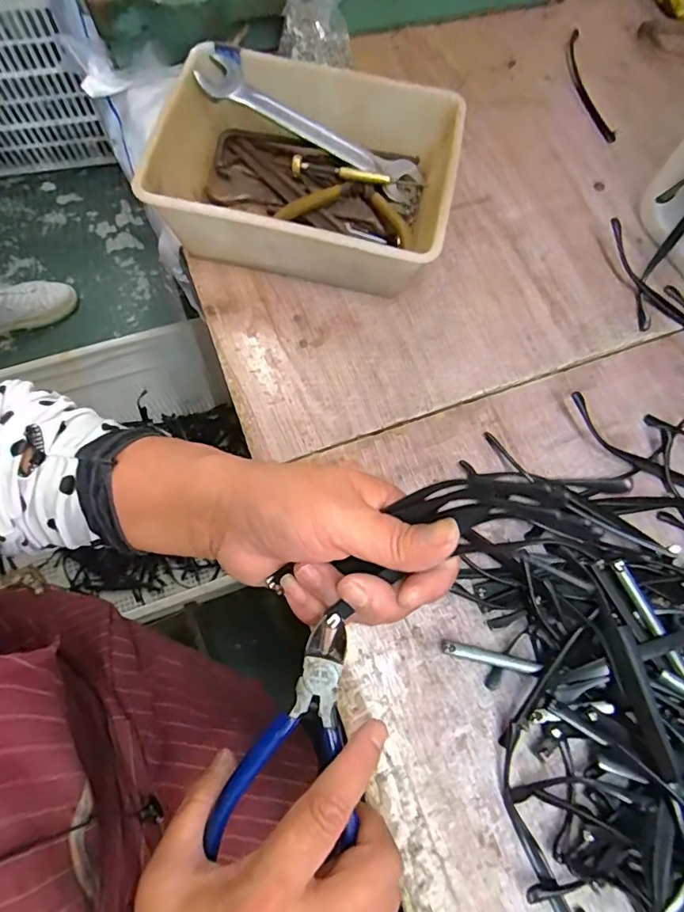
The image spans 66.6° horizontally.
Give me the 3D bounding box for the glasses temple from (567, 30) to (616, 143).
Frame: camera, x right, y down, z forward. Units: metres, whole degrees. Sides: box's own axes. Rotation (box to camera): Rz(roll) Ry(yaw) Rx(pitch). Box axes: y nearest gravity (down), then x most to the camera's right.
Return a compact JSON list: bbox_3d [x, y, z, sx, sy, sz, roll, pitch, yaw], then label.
[{"bbox_3d":[0.219,-0.335,0.469,0.019,0.004,0.134,-5,71,-3],"label":"glasses temple"}]

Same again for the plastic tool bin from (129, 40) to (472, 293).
[{"bbox_3d":[-0.024,-0.200,0.382,0.198,0.070,0.150,11,71,2],"label":"plastic tool bin"}]

